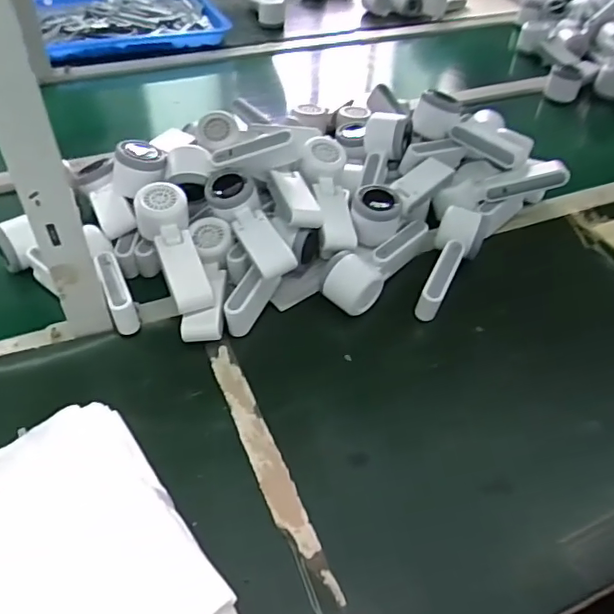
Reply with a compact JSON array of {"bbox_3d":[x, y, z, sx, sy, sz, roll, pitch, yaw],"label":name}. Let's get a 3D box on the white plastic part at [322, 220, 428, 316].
[{"bbox_3d":[0.082,-0.055,0.662,0.057,0.054,0.167,31,51,24],"label":"white plastic part"}]

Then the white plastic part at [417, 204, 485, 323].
[{"bbox_3d":[0.165,-0.055,0.656,0.051,0.041,0.150,20,63,16],"label":"white plastic part"}]

